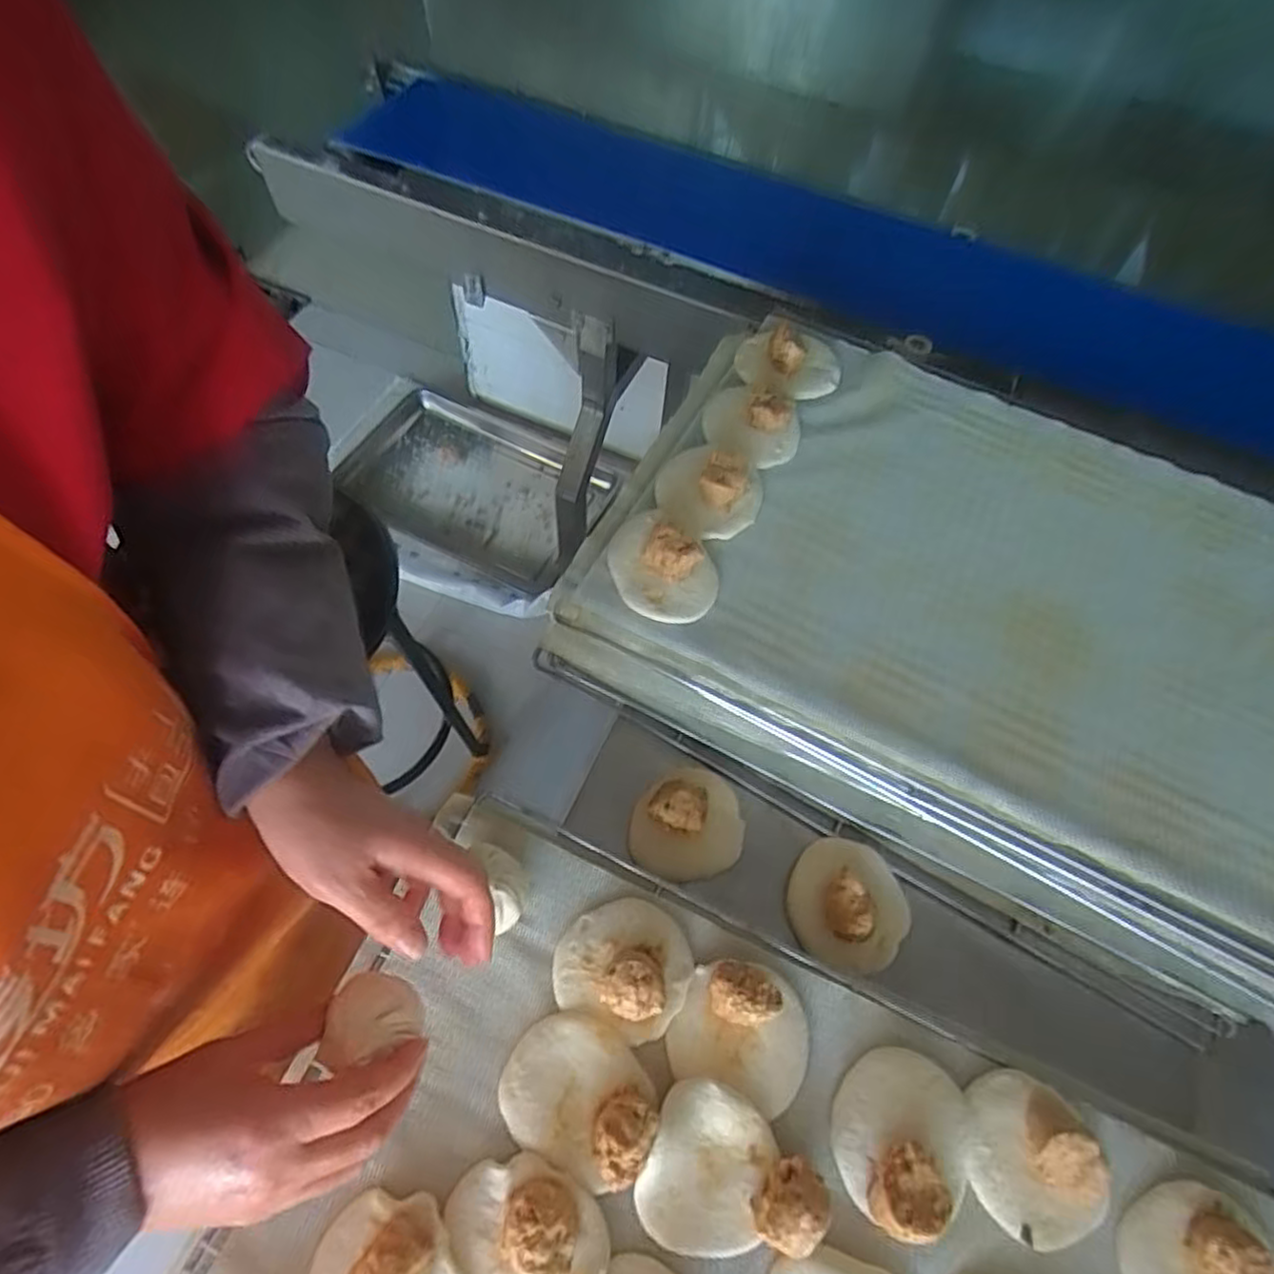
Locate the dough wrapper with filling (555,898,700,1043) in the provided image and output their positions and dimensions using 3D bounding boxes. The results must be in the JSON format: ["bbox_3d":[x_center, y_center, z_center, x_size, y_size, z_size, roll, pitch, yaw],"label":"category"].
[{"bbox_3d":[-0.008,0.213,0.461,0.086,0.034,0.079,1,62,-2],"label":"dough wrapper with filling"}]

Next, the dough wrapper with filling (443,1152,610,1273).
[{"bbox_3d":[-0.059,0.340,0.387,0.080,0.031,0.087,1,62,-2],"label":"dough wrapper with filling"}]

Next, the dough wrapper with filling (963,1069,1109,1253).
[{"bbox_3d":[0.237,0.312,0.418,0.071,0.033,0.085,10,62,2],"label":"dough wrapper with filling"}]

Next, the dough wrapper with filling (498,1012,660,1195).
[{"bbox_3d":[-0.035,0.278,0.425,0.094,0.031,0.075,25,64,10],"label":"dough wrapper with filling"}]

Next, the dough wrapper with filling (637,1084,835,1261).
[{"bbox_3d":[0.056,0.318,0.407,0.100,0.028,0.081,23,63,9],"label":"dough wrapper with filling"}]

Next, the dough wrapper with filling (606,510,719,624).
[{"bbox_3d":[0.018,-0.061,0.542,0.075,0.035,0.101,-17,64,-12],"label":"dough wrapper with filling"}]

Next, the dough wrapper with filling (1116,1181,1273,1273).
[{"bbox_3d":[0.323,0.367,0.397,0.075,0.031,0.081,1,62,-2],"label":"dough wrapper with filling"}]

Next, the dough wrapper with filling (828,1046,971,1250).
[{"bbox_3d":[0.161,0.301,0.422,0.078,0.030,0.088,11,62,3],"label":"dough wrapper with filling"}]

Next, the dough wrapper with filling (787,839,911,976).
[{"bbox_3d":[0.160,0.201,0.527,0.082,0.032,0.093,-19,65,-13],"label":"dough wrapper with filling"}]

